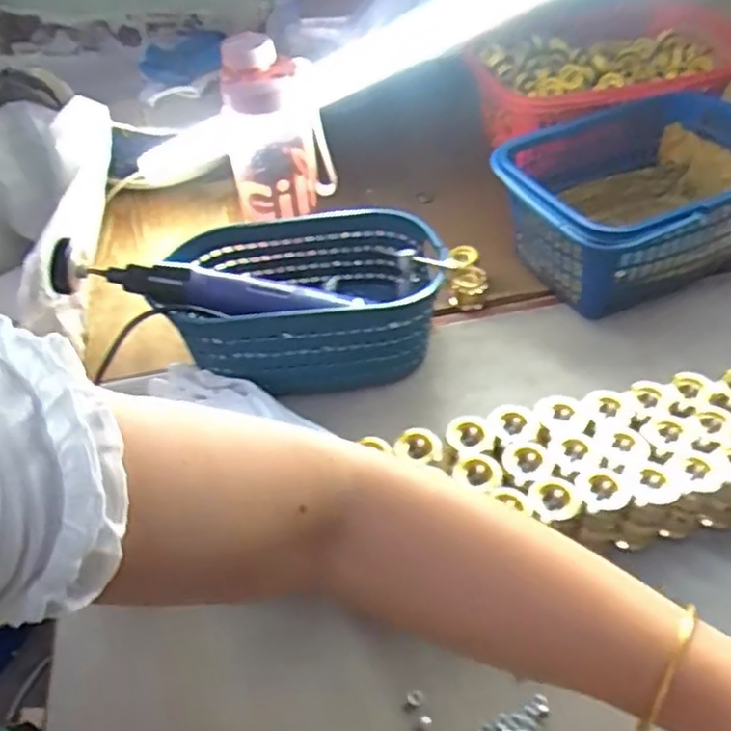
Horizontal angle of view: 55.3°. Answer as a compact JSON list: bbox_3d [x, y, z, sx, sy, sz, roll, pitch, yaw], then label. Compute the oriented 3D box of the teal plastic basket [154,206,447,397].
[{"bbox_3d":[-0.045,-0.055,0.618,0.222,0.092,0.142,-5,46,2],"label":"teal plastic basket"}]

